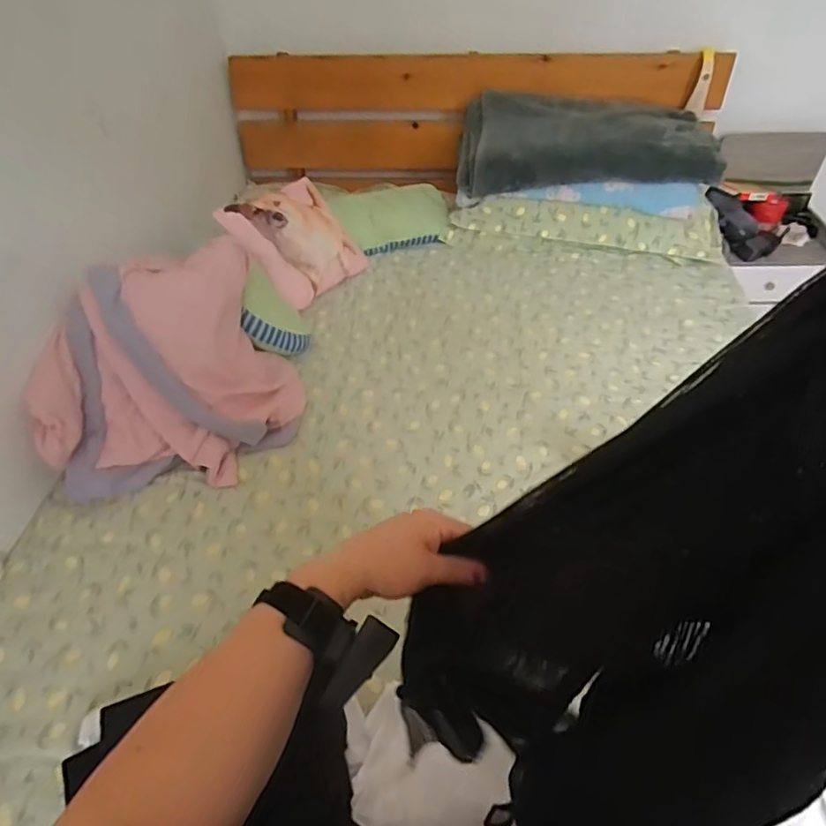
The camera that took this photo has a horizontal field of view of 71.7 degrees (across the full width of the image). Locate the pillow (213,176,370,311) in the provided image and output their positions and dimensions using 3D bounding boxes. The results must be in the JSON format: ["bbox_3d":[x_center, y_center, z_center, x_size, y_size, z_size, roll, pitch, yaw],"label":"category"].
[{"bbox_3d":[-0.292,-0.451,1.453,0.307,0.084,0.302,-41,100,-35],"label":"pillow"}]

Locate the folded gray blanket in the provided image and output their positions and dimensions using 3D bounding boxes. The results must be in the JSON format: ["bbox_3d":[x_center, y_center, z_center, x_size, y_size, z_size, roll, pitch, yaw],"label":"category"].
[{"bbox_3d":[0.472,-0.746,1.597,0.666,0.177,0.297,3,45,4],"label":"folded gray blanket"}]

